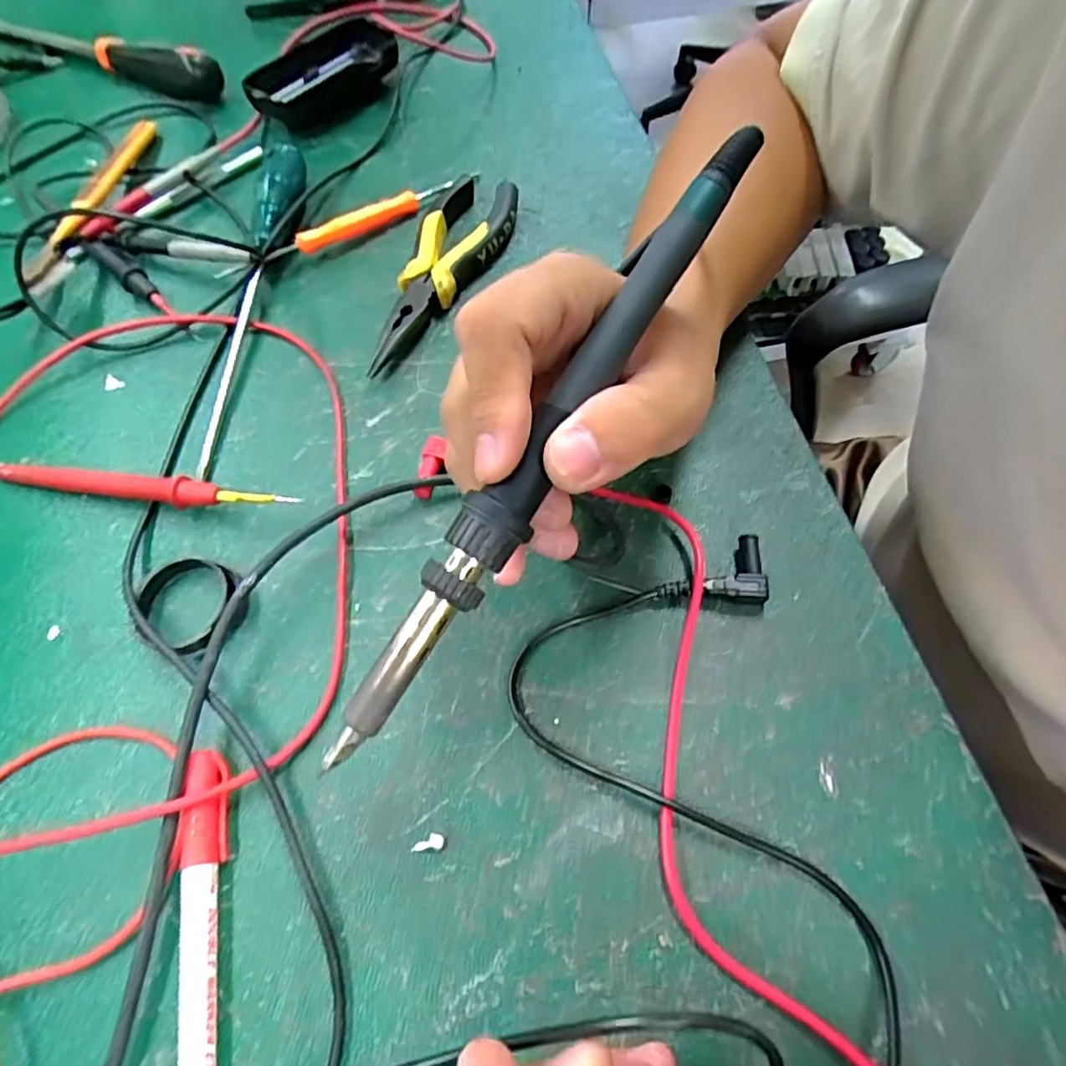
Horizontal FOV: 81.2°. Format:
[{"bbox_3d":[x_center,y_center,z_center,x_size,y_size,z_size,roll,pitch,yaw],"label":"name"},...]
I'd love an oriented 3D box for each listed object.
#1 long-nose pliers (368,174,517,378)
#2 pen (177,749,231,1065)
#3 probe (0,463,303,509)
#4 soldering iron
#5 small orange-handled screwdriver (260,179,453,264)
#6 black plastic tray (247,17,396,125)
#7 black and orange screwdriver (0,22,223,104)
[{"bbox_3d":[-0.047,-0.149,0.351,0.046,0.017,0.154,14,64,9],"label":"long-nose pliers"},{"bbox_3d":[-0.110,0.144,0.205,0.012,0.013,0.137,-10,63,-3],"label":"pen"},{"bbox_3d":[-0.183,-0.021,0.291,0.156,0.016,0.013,10,63,7],"label":"probe"},{"bbox_3d":[0.006,-0.032,0.181,0.018,0.015,0.221,31,84,16],"label":"soldering iron"},{"bbox_3d":[-0.102,-0.187,0.375,0.122,0.017,0.012,-34,67,-15],"label":"small orange-handled screwdriver"},{"bbox_3d":[-0.150,-0.323,0.433,0.106,0.028,0.054,-38,68,-16],"label":"black plastic tray"},{"bbox_3d":[-0.329,-0.359,0.460,0.229,0.032,0.023,22,65,13],"label":"black and orange screwdriver"}]

